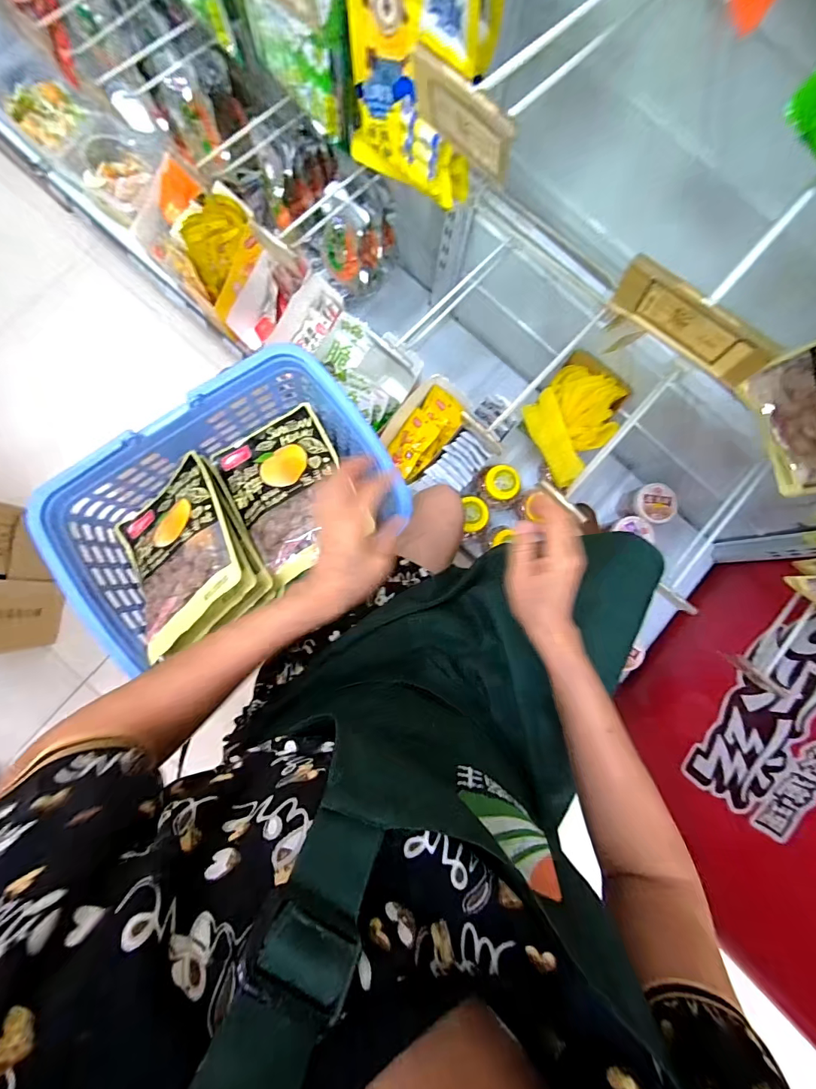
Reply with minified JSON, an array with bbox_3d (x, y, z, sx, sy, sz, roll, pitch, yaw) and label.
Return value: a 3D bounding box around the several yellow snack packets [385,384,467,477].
[{"bbox_3d":[0.036,-0.243,0.937,0.097,0.034,0.187,47,111,8],"label":"several yellow snack packets"}]

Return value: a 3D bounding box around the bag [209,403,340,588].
[{"bbox_3d":[-0.165,-0.076,0.594,0.160,0.022,0.244,-32,64,3],"label":"bag"}]

